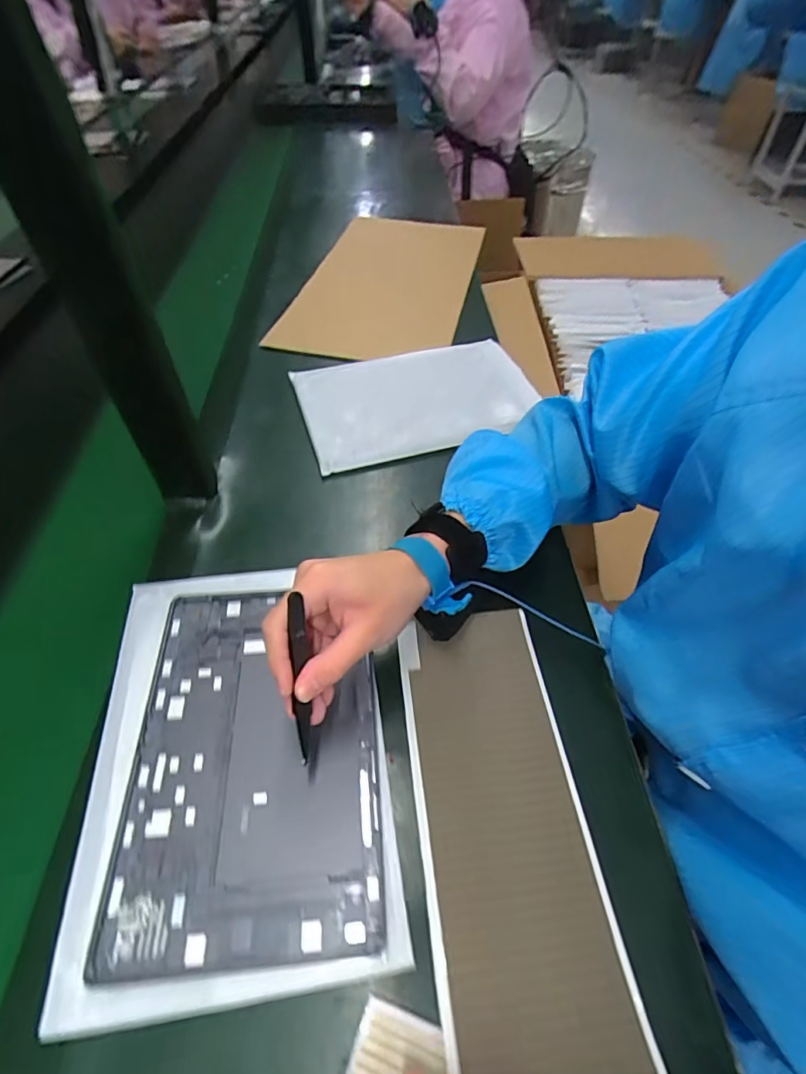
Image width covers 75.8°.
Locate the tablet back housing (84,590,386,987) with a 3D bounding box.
[{"bbox_3d":[-0.105,0.147,0.372,0.166,0.010,0.249,-4,50,-3],"label":"tablet back housing"}]

